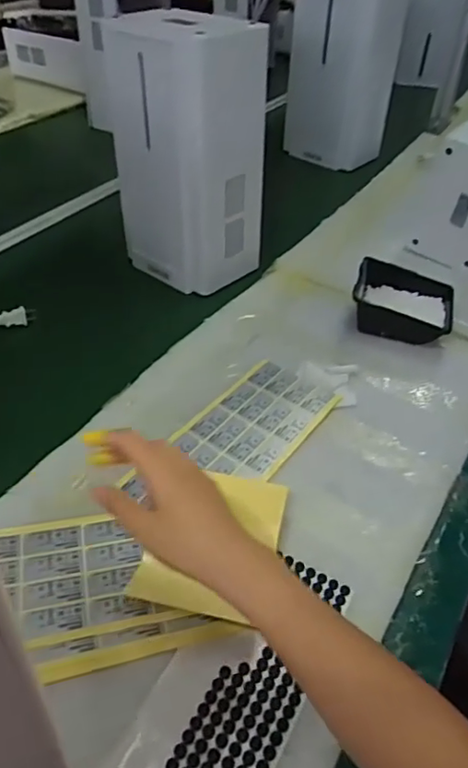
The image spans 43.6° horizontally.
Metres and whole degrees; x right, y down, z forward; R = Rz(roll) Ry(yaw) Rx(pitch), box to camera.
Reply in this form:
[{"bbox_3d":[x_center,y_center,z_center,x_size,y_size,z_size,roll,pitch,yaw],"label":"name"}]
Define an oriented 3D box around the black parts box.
[{"bbox_3d":[0.243,-0.111,0.849,0.143,0.069,0.099,16,43,16],"label":"black parts box"}]

